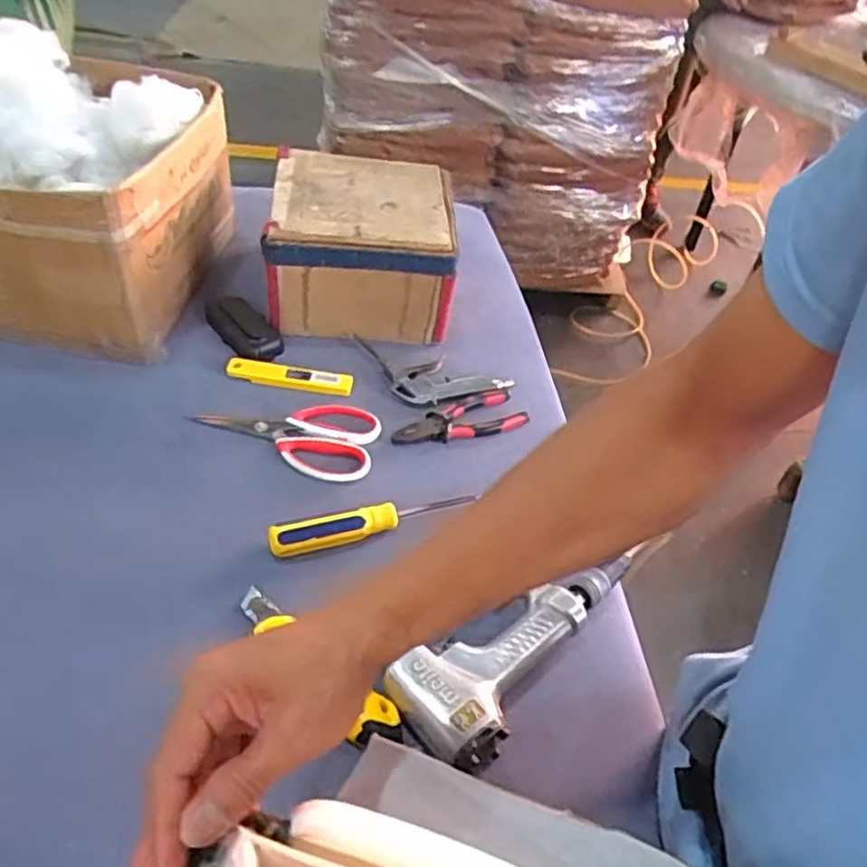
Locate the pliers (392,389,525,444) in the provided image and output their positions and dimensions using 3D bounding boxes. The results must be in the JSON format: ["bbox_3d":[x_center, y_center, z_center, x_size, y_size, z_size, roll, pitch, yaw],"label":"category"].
[{"bbox_3d":[0.025,-0.017,0.753,0.149,0.013,0.059,-11,47,-19],"label":"pliers"}]

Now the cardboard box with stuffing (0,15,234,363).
[{"bbox_3d":[-0.383,-0.270,0.775,0.251,0.256,0.295,13,44,5],"label":"cardboard box with stuffing"}]

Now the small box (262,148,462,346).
[{"bbox_3d":[-0.089,-0.228,0.858,0.204,0.142,0.201,1,44,-8],"label":"small box"}]

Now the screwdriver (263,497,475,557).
[{"bbox_3d":[-0.055,0.076,0.630,0.182,0.028,0.025,-12,47,-20],"label":"screwdriver"}]

